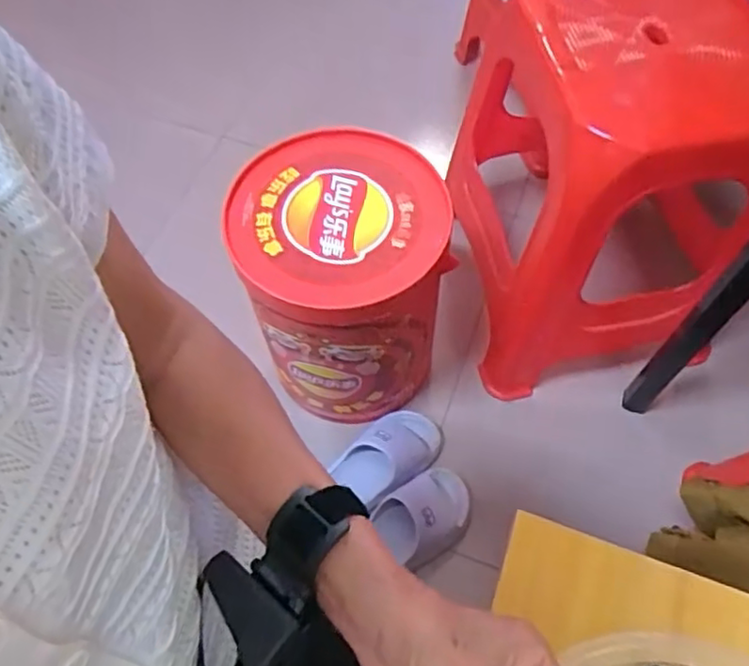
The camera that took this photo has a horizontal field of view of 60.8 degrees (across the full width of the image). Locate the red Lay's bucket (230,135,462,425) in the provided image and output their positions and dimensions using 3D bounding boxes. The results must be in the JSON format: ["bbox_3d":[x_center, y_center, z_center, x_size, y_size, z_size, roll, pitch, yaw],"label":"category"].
[{"bbox_3d":[-0.038,-0.067,0.860,0.240,0.301,0.250,-1,61,2],"label":"red Lay's bucket"}]

